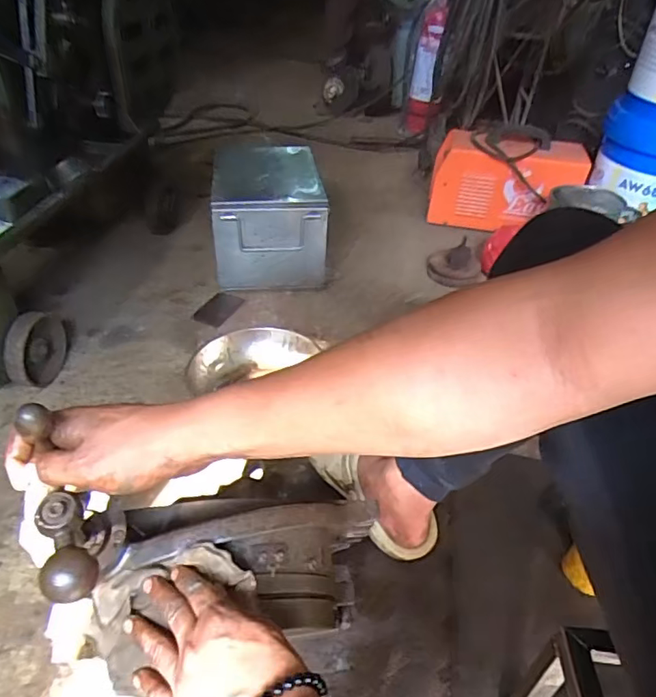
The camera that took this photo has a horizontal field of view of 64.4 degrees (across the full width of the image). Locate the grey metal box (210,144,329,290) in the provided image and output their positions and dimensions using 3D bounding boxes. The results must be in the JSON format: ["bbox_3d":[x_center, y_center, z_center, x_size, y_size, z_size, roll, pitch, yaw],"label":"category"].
[{"bbox_3d":[-0.152,-0.334,1.314,0.248,0.245,0.379,-2,36,-9],"label":"grey metal box"}]

